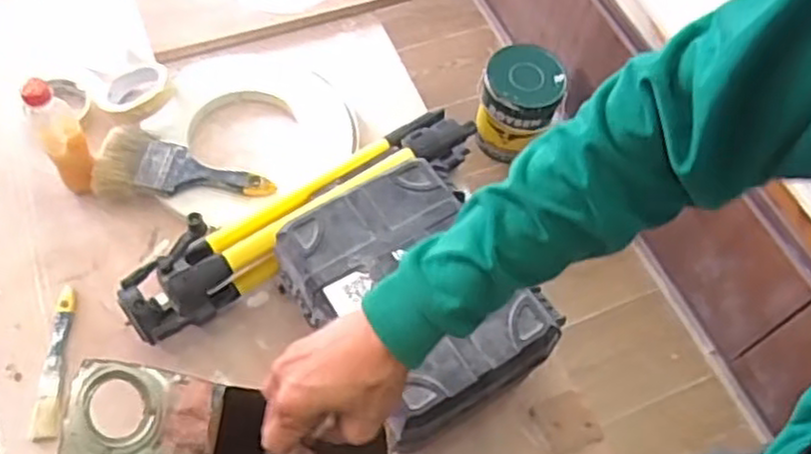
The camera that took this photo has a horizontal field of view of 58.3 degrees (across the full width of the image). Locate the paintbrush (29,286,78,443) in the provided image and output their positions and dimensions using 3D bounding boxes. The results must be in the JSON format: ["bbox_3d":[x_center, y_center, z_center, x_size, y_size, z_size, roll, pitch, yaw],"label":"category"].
[{"bbox_3d":[-0.390,0.148,0.813,0.026,0.010,0.178,-1,60,-5],"label":"paintbrush"}]

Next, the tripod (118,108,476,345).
[{"bbox_3d":[-0.117,-0.021,0.870,0.465,0.118,0.141,-37,69,-22],"label":"tripod"}]

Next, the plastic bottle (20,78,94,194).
[{"bbox_3d":[-0.399,-0.099,0.854,0.049,0.177,0.044,-27,66,-19],"label":"plastic bottle"}]

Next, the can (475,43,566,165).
[{"bbox_3d":[0.250,-0.272,1.619,0.164,0.207,0.161,2,60,-3],"label":"can"}]

